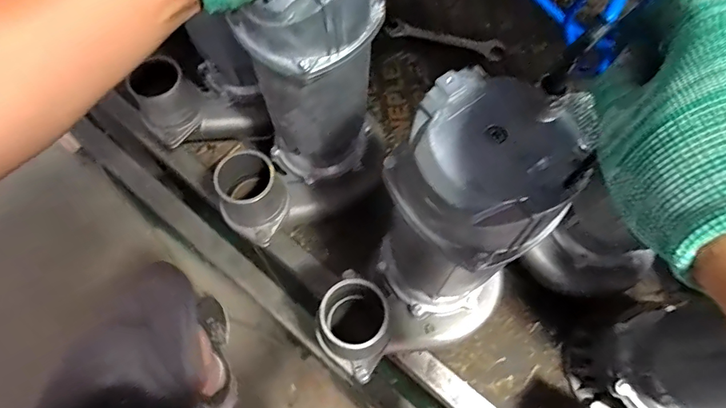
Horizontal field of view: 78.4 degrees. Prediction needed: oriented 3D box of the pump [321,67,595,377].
[{"bbox_3d":[0.053,0.057,0.419,0.199,0.313,0.150,-33,71,-14],"label":"pump"}]

